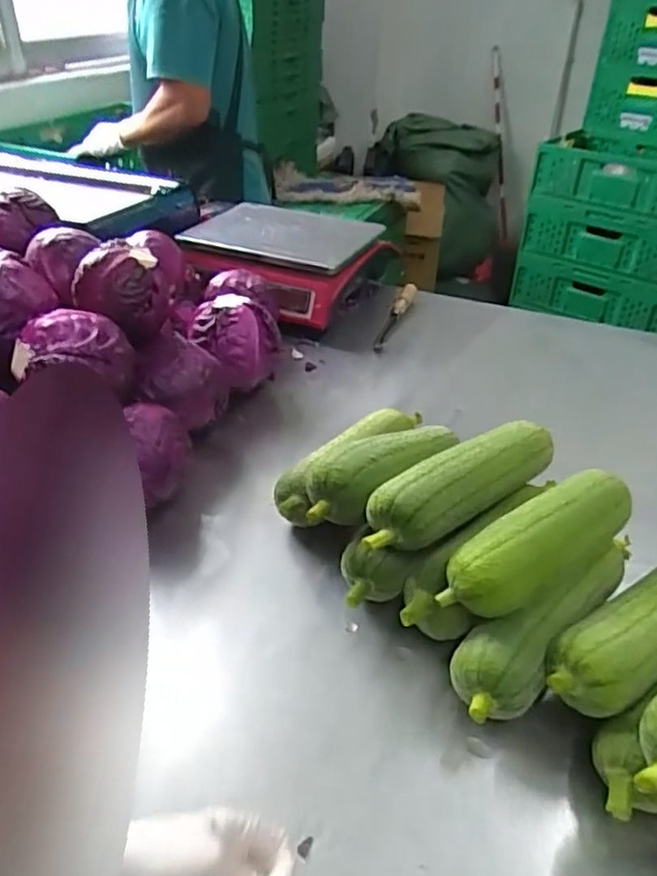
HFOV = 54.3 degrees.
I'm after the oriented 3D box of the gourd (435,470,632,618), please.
[{"bbox_3d":[0.164,0.080,0.485,0.163,0.058,0.055,-22,42,-28],"label":"gourd"}]

